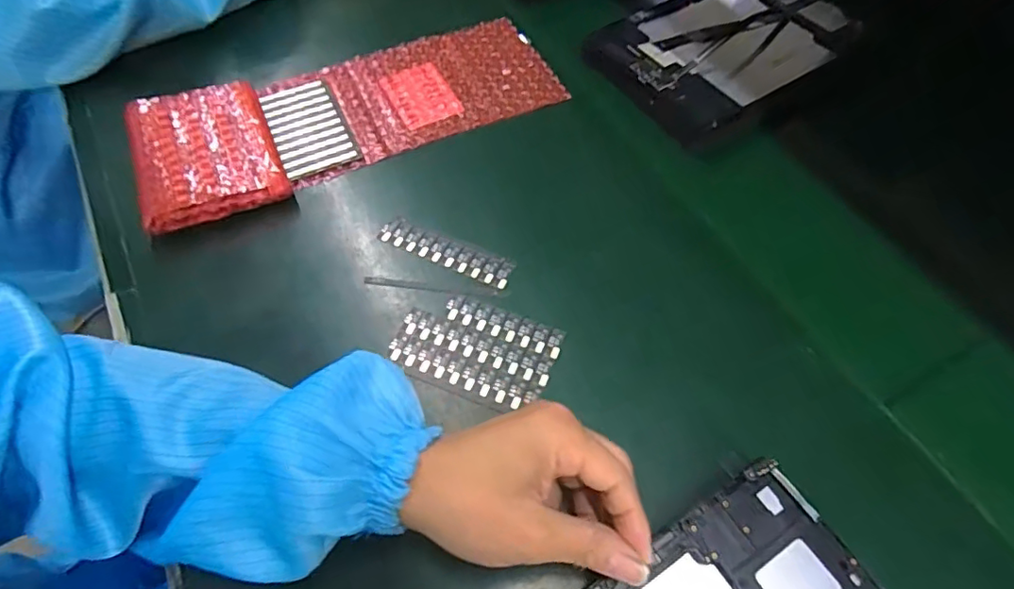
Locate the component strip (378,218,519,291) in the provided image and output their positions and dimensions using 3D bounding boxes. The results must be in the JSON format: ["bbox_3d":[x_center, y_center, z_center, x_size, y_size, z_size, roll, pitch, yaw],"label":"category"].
[{"bbox_3d":[-0.043,-0.030,0.394,0.097,0.005,0.022,23,60,12],"label":"component strip"}]

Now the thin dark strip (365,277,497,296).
[{"bbox_3d":[-0.052,-0.005,0.380,0.089,0.004,0.007,6,57,5],"label":"thin dark strip"}]

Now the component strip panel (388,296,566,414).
[{"bbox_3d":[-0.020,0.035,0.356,0.098,0.005,0.062,19,59,10],"label":"component strip panel"}]

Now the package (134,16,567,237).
[{"bbox_3d":[-0.122,-0.153,0.455,0.330,0.039,0.125,-24,62,-16],"label":"package"}]

